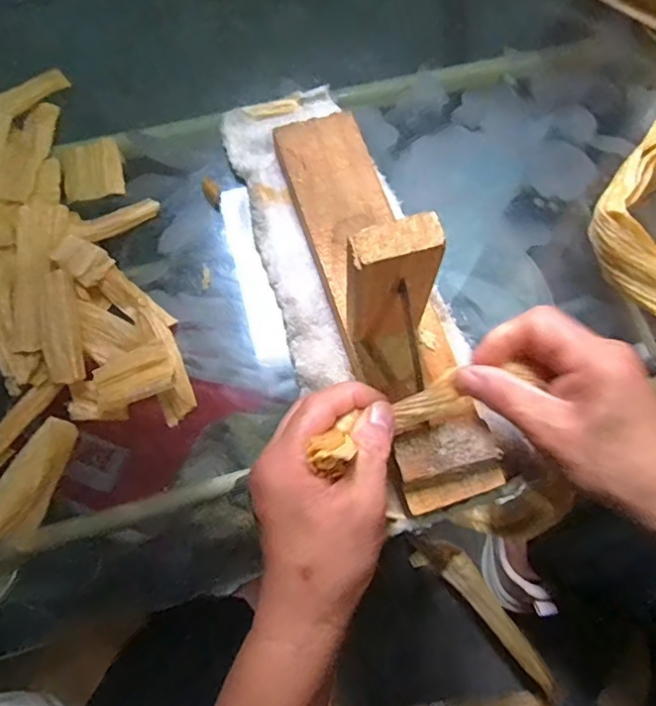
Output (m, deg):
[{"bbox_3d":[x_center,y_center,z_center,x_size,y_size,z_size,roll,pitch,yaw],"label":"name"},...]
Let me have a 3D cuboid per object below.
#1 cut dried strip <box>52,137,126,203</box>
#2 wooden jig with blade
[{"bbox_3d":[-0.172,-0.133,0.401,0.044,0.004,0.051,-16,72,-8],"label":"cut dried strip"},{"bbox_3d":[0.034,-0.057,0.314,0.065,0.112,0.272,-17,70,-8],"label":"wooden jig with blade"}]

